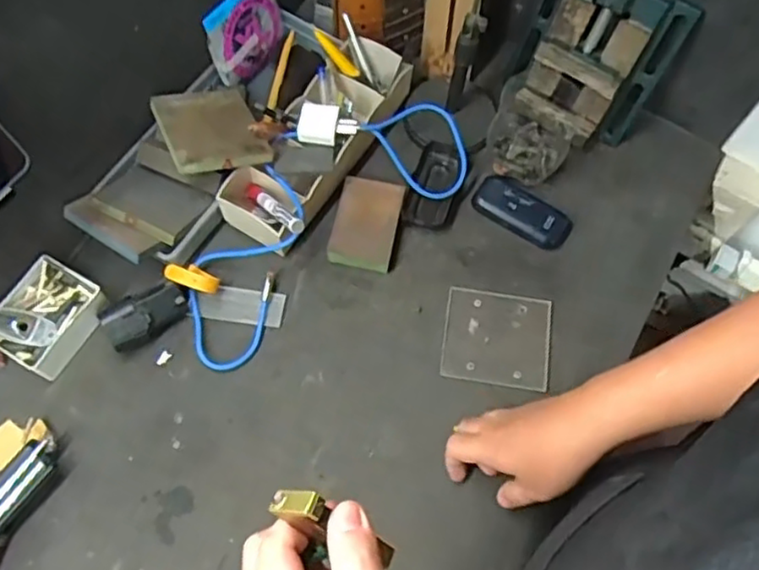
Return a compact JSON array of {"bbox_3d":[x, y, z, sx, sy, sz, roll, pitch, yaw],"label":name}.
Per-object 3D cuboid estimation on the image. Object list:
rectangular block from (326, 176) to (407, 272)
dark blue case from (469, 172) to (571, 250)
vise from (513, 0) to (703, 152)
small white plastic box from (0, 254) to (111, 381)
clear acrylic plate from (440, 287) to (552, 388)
[{"bbox_3d":[-0.014,-0.070,0.749,0.070,0.028,0.100,12,67,2],"label":"rectangular block"},{"bbox_3d":[0.166,-0.086,0.770,0.113,0.021,0.056,30,69,10],"label":"dark blue case"},{"bbox_3d":[0.240,-0.268,0.736,0.161,0.228,0.095,32,69,10],"label":"vise"},{"bbox_3d":[-0.339,0.033,0.676,0.087,0.046,0.107,30,68,10],"label":"small white plastic box"},{"bbox_3d":[0.127,0.057,0.718,0.112,0.005,0.101,9,66,1],"label":"clear acrylic plate"}]

